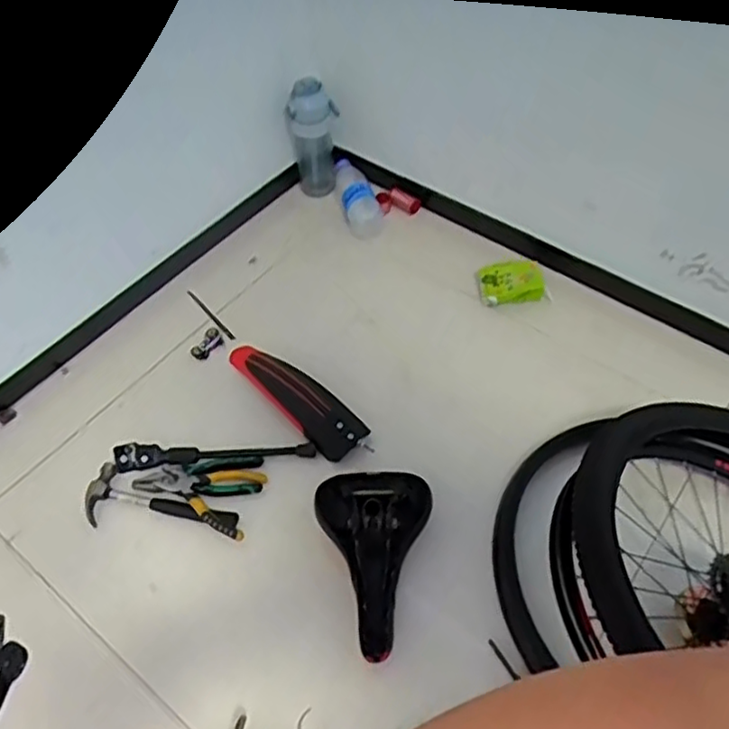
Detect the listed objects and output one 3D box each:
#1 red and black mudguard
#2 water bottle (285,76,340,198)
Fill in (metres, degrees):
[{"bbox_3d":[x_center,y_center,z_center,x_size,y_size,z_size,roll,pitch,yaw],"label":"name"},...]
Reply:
[{"bbox_3d":[-0.108,0.042,1.039,0.077,0.059,0.297,-38,60,-24],"label":"red and black mudguard"},{"bbox_3d":[-0.096,-0.418,1.265,0.092,0.251,0.063,-7,54,-4],"label":"water bottle"}]

